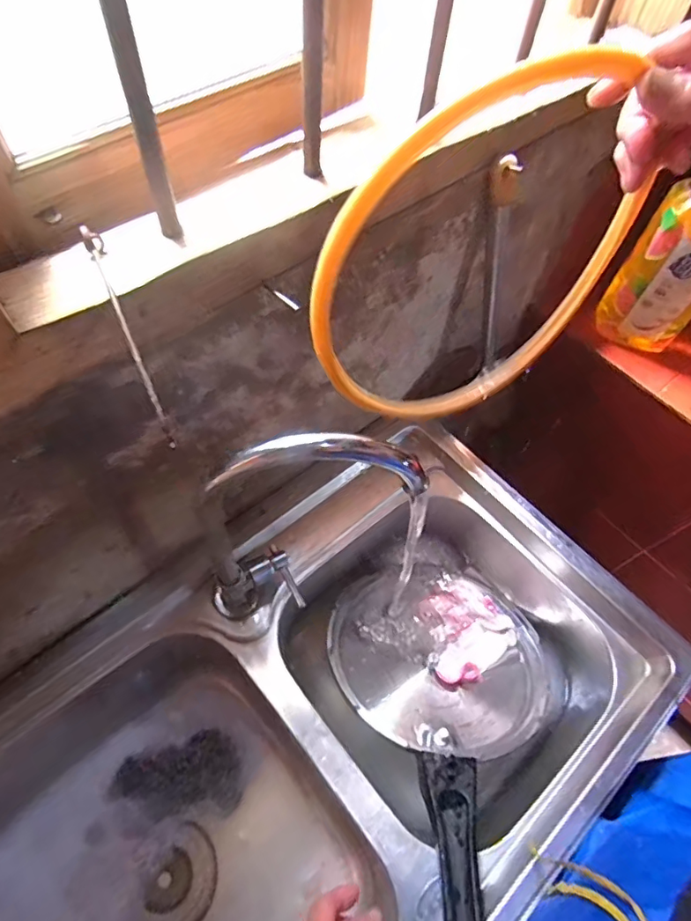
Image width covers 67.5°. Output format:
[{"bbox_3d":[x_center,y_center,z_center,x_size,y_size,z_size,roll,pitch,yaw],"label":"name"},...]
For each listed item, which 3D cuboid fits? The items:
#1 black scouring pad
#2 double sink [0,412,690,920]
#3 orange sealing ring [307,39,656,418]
[{"bbox_3d":[-0.193,0.366,0.605,0.134,0.032,0.083,1,58,-4],"label":"black scouring pad"},{"bbox_3d":[-0.066,0.334,0.566,0.790,0.220,0.438,-35,67,-23],"label":"double sink"},{"bbox_3d":[0.095,-0.128,0.385,0.255,0.251,0.026,-37,53,24],"label":"orange sealing ring"}]

